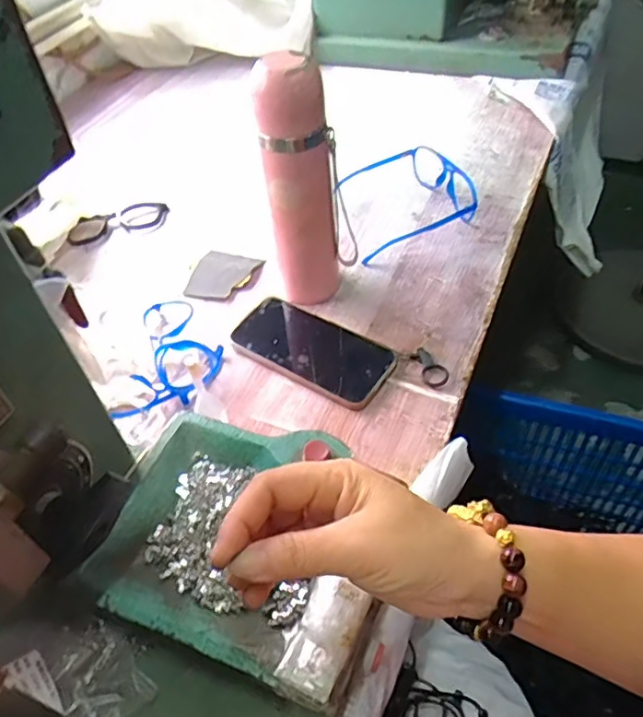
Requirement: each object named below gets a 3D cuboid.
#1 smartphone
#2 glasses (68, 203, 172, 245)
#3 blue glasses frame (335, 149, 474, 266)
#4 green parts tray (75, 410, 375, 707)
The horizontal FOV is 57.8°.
[{"bbox_3d":[-0.009,-0.012,0.572,0.157,0.007,0.080,25,57,26],"label":"smartphone"},{"bbox_3d":[-0.260,-0.179,0.745,0.127,0.025,0.043,-15,49,-6],"label":"glasses"},{"bbox_3d":[0.088,-0.199,0.685,0.142,0.054,0.145,-21,50,-11],"label":"blue glasses frame"},{"bbox_3d":[-0.049,0.114,0.388,0.175,0.028,0.158,13,52,17],"label":"green parts tray"}]

